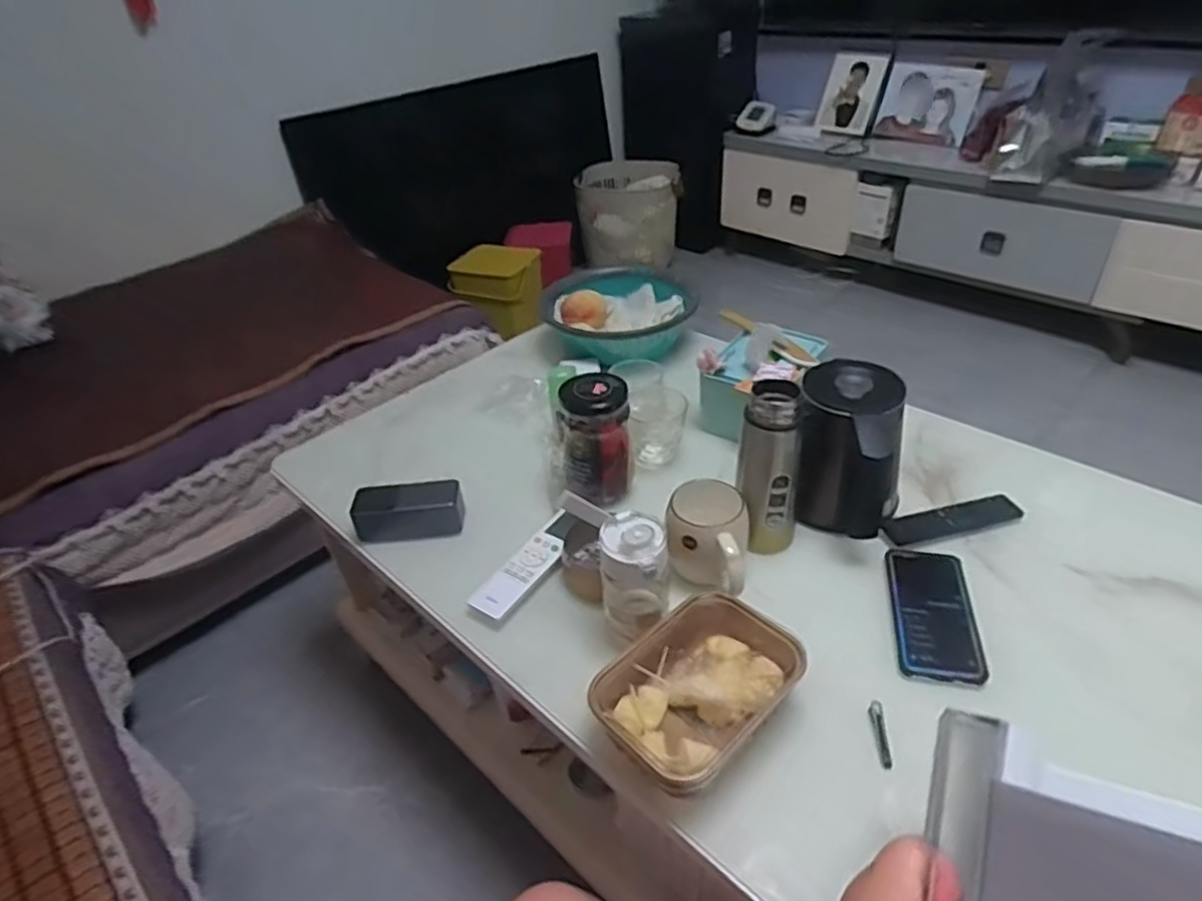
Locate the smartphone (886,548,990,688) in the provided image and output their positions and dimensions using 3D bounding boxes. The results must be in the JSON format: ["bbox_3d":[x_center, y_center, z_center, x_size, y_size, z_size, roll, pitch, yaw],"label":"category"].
[{"bbox_3d":[0.340,0.163,0.703,0.077,0.010,0.162,5,38,14],"label":"smartphone"}]

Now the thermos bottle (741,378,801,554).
[{"bbox_3d":[0.185,0.021,0.753,0.062,0.188,0.060,7,39,15],"label":"thermos bottle"}]

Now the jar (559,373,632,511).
[{"bbox_3d":[0.000,-0.018,0.851,0.080,0.139,0.089,14,41,23],"label":"jar"}]

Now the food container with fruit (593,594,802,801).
[{"bbox_3d":[0.089,0.217,0.620,0.178,0.065,0.124,-31,44,-30],"label":"food container with fruit"}]

